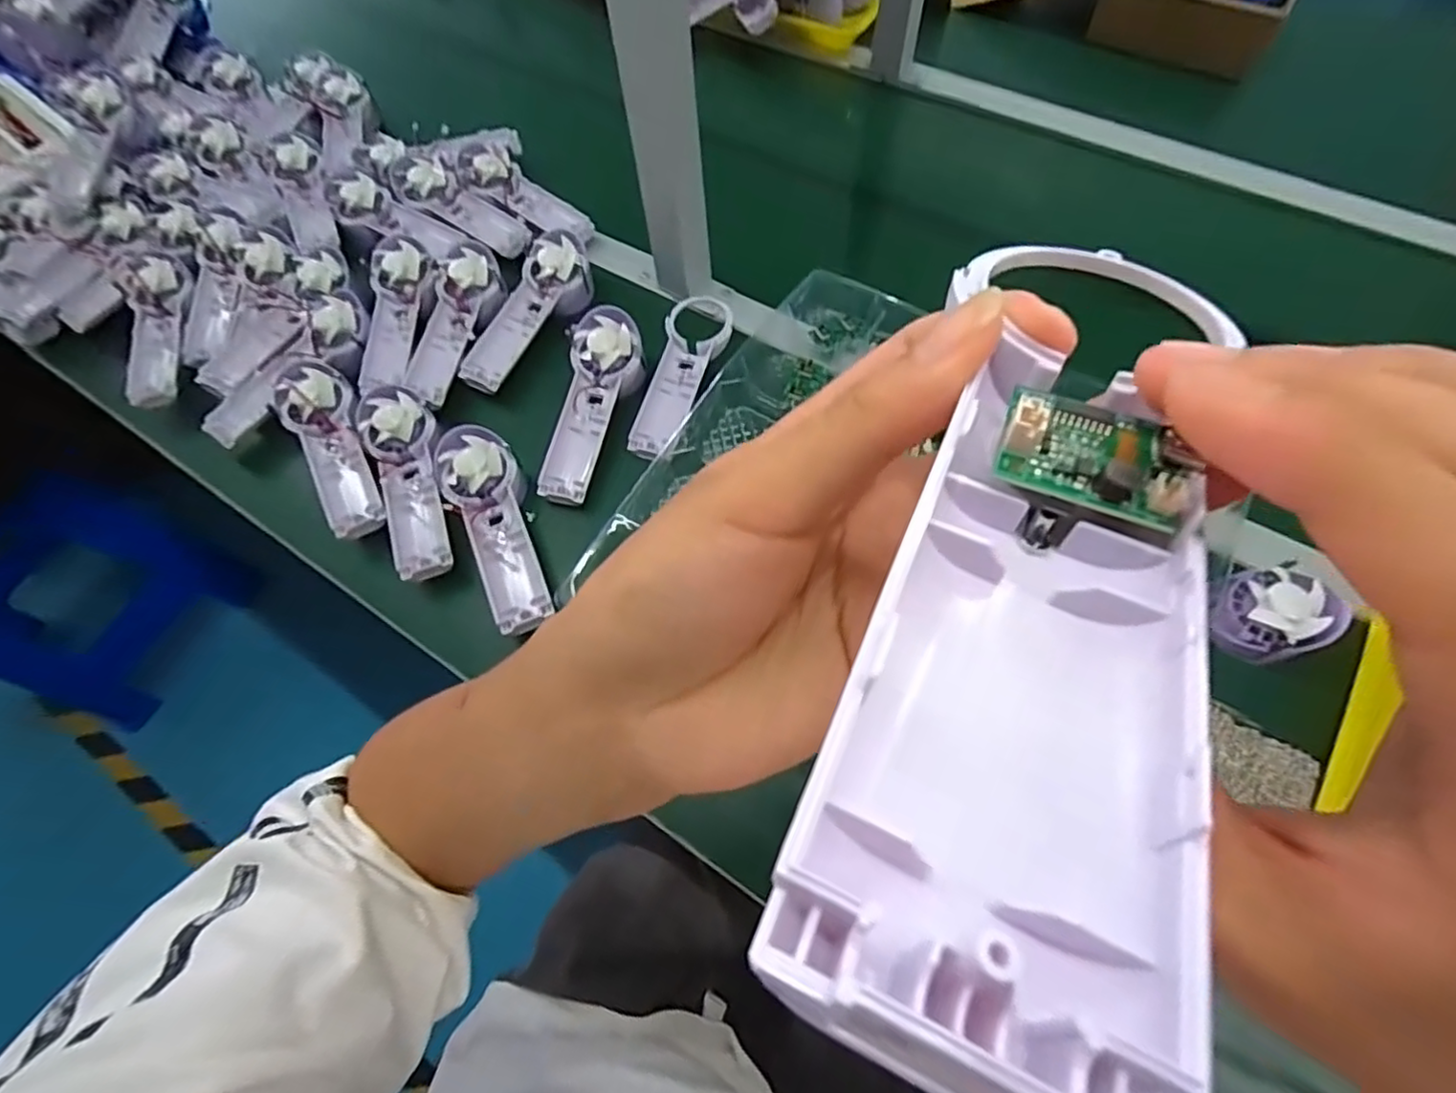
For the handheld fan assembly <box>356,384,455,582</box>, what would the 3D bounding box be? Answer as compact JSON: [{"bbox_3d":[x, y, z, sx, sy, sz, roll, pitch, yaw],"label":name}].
[{"bbox_3d":[-0.264,-0.059,0.537,0.055,0.029,0.174,-22,65,-8],"label":"handheld fan assembly"}]

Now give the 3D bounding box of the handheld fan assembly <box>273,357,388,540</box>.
[{"bbox_3d":[-0.349,-0.097,0.564,0.056,0.032,0.201,-27,66,-10],"label":"handheld fan assembly"}]

